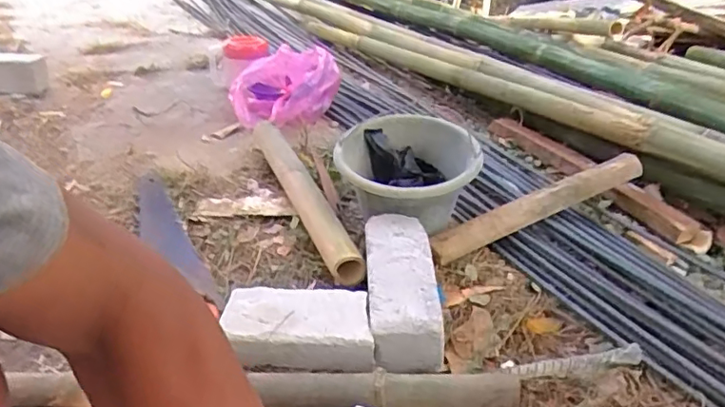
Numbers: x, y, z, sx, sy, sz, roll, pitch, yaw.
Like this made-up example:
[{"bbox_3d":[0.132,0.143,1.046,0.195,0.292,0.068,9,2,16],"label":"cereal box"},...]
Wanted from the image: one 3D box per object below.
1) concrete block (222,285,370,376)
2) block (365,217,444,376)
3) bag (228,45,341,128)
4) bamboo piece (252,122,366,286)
[{"bbox_3d":[-0.090,0.175,0.798,0.211,0.063,0.129,3,30,2],"label":"concrete block"},{"bbox_3d":[0.055,0.115,0.869,0.103,0.082,0.279,0,42,-4],"label":"block"},{"bbox_3d":[-0.207,-0.306,1.517,0.281,0.150,0.217,-4,28,-13],"label":"bag"},{"bbox_3d":[-0.128,-0.031,1.144,0.060,0.064,0.624,-9,29,-20],"label":"bamboo piece"}]

